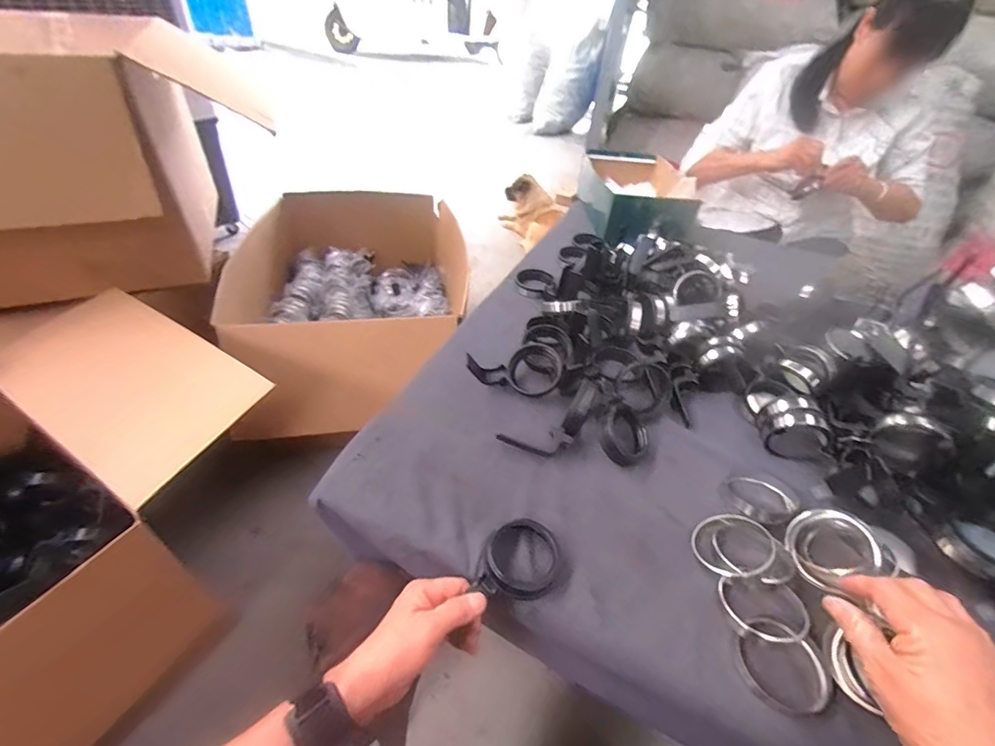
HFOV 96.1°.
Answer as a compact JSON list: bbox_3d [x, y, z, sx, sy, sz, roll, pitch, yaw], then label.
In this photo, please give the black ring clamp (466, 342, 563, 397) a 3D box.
[{"bbox_3d":[0.029,-0.017,0.608,0.123,0.046,0.078,11,43,7],"label":"black ring clamp"}]

